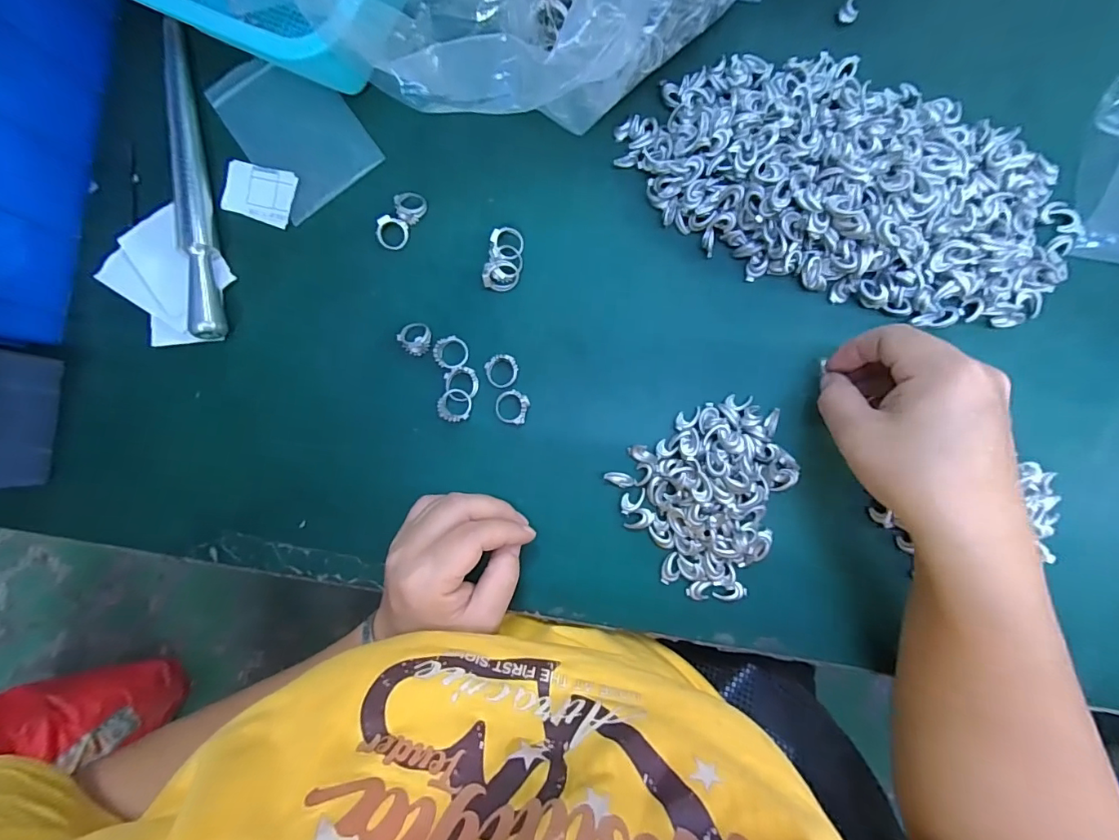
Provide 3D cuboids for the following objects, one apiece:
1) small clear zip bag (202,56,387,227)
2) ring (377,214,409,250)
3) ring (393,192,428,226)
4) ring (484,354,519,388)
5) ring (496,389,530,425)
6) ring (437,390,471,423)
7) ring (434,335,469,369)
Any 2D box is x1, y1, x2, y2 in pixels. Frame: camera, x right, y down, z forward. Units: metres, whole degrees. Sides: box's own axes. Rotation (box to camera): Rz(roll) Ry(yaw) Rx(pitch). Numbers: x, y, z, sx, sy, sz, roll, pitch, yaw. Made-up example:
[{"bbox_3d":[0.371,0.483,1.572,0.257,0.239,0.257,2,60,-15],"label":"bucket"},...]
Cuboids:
[{"bbox_3d":[-0.188,-0.208,0.342,0.078,0.009,0.118,-36,85,1],"label":"small clear zip bag"},{"bbox_3d":[-0.115,-0.128,0.331,0.022,0.009,0.021,12,107,-9],"label":"ring"},{"bbox_3d":[-0.103,-0.147,0.330,0.020,0.008,0.022,0,86,4],"label":"ring"},{"bbox_3d":[-0.039,-0.033,0.320,0.022,0.008,0.022,0,86,4],"label":"ring"},{"bbox_3d":[-0.032,-0.009,0.319,0.022,0.006,0.022,0,86,4],"label":"ring"},{"bbox_3d":[-0.070,-0.010,0.320,0.021,0.007,0.022,0,86,4],"label":"ring"},{"bbox_3d":[-0.073,-0.045,0.323,0.022,0.004,0.022,0,86,4],"label":"ring"}]

